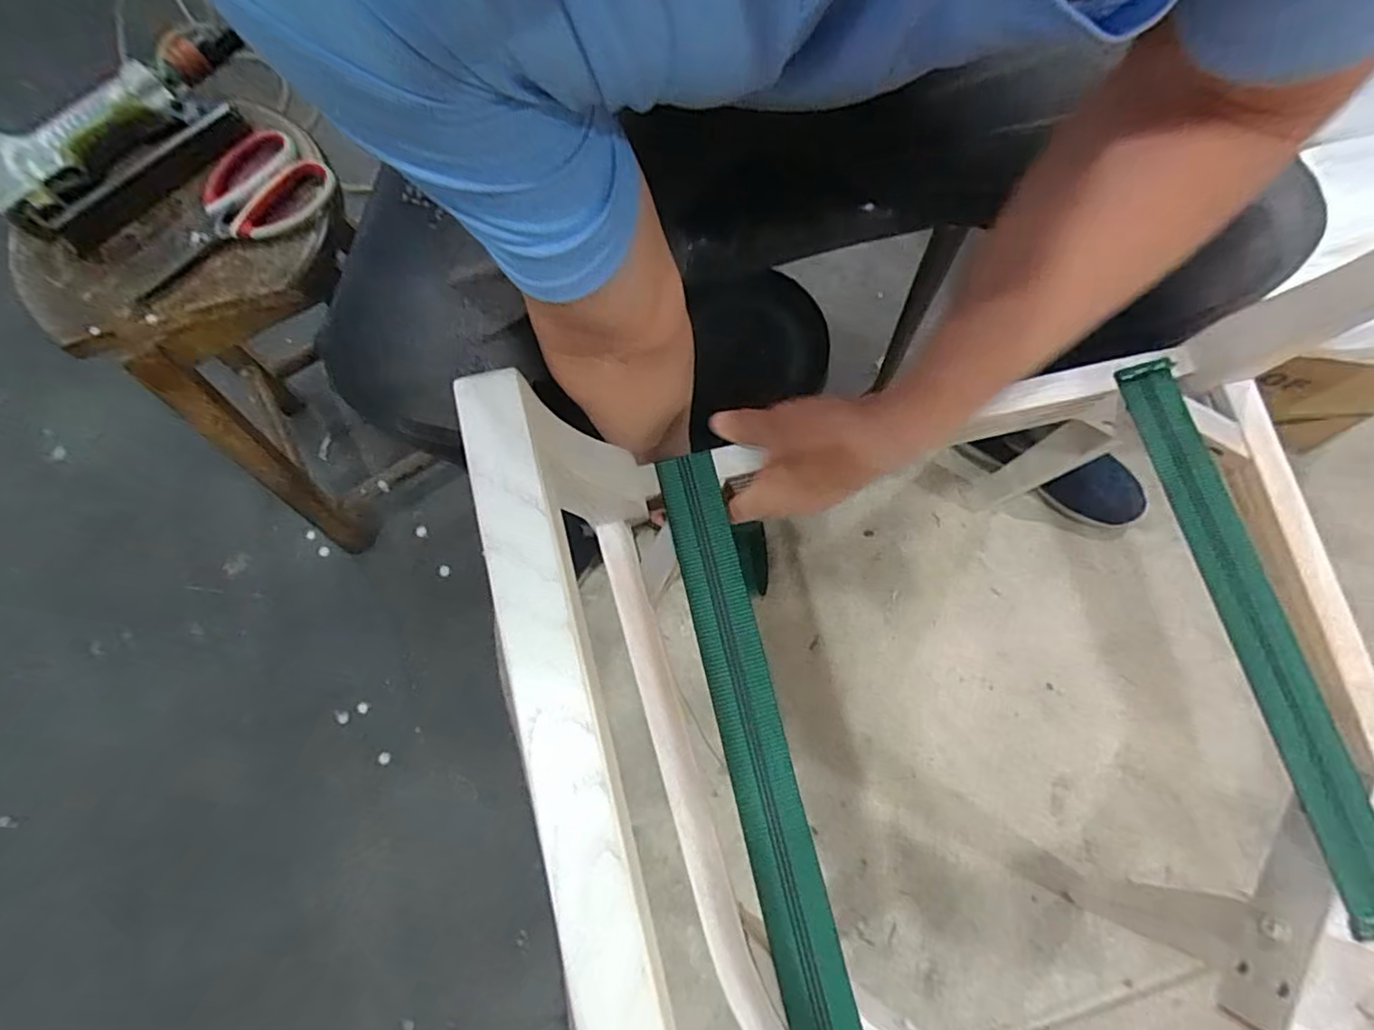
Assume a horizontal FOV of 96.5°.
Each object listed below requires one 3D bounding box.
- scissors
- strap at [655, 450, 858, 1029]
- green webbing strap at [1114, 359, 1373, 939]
[{"bbox_3d":[-0.385,-0.248,0.513,0.087,0.013,0.177,35,76,-2],"label":"scissors"},{"bbox_3d":[0.043,0.147,0.415,0.039,0.006,0.398,-13,76,-2],"label":"strap"},{"bbox_3d":[0.397,0.071,0.430,0.040,0.008,0.395,-13,76,3],"label":"green webbing strap"}]

